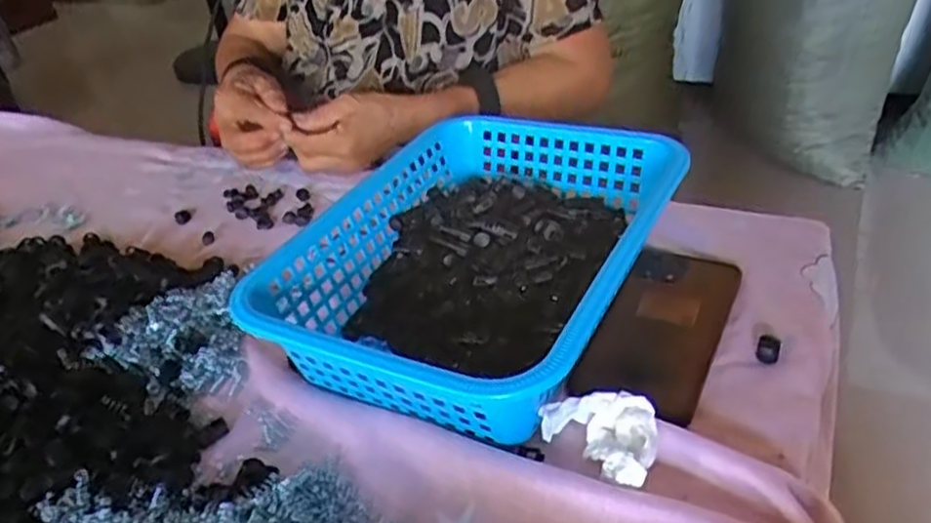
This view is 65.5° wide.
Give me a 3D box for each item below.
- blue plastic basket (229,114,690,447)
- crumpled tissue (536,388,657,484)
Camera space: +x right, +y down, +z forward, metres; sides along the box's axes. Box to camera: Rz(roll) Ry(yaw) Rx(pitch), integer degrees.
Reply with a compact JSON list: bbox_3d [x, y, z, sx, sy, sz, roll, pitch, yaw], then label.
[{"bbox_3d":[0.012,-0.002,0.510,0.206,0.072,0.294,14,39,28],"label":"blue plastic basket"},{"bbox_3d":[0.075,0.094,0.403,0.061,0.023,0.047,14,39,27],"label":"crumpled tissue"}]

